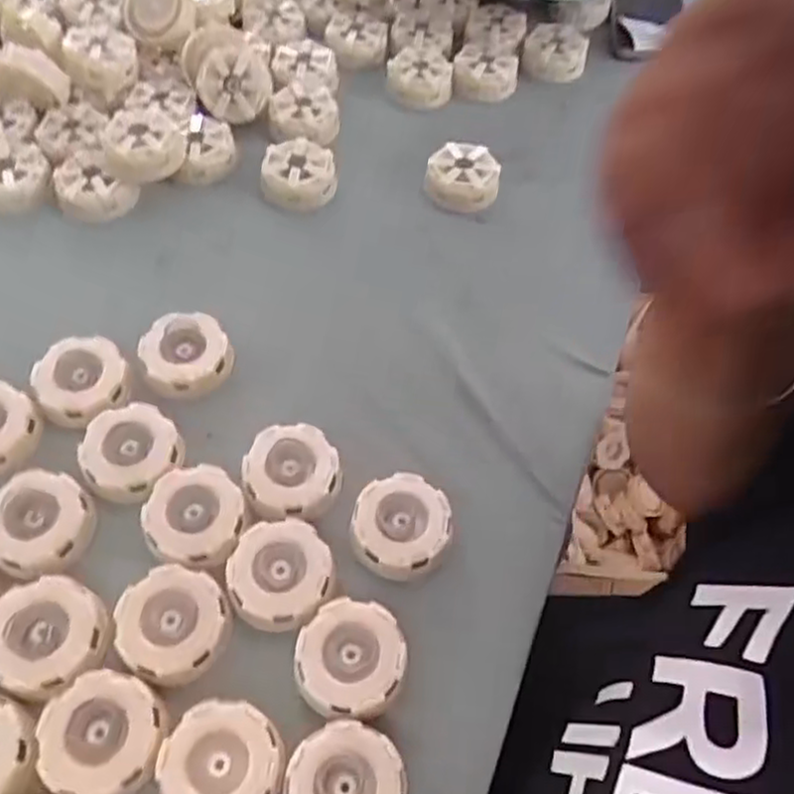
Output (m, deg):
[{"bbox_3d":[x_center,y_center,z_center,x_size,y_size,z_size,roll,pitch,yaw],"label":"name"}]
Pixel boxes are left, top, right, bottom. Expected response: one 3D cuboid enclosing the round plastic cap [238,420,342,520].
[{"bbox_3d":[-0.068,0.052,0.475,0.059,0.035,0.058,2,56,-2],"label":"round plastic cap"}]

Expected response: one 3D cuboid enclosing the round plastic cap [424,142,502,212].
[{"bbox_3d":[0.056,-0.186,0.621,0.060,0.035,0.060,2,56,-2],"label":"round plastic cap"}]

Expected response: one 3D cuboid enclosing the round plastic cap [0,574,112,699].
[{"bbox_3d":[-0.194,0.130,0.405,0.060,0.021,0.056,-35,65,-24],"label":"round plastic cap"}]

